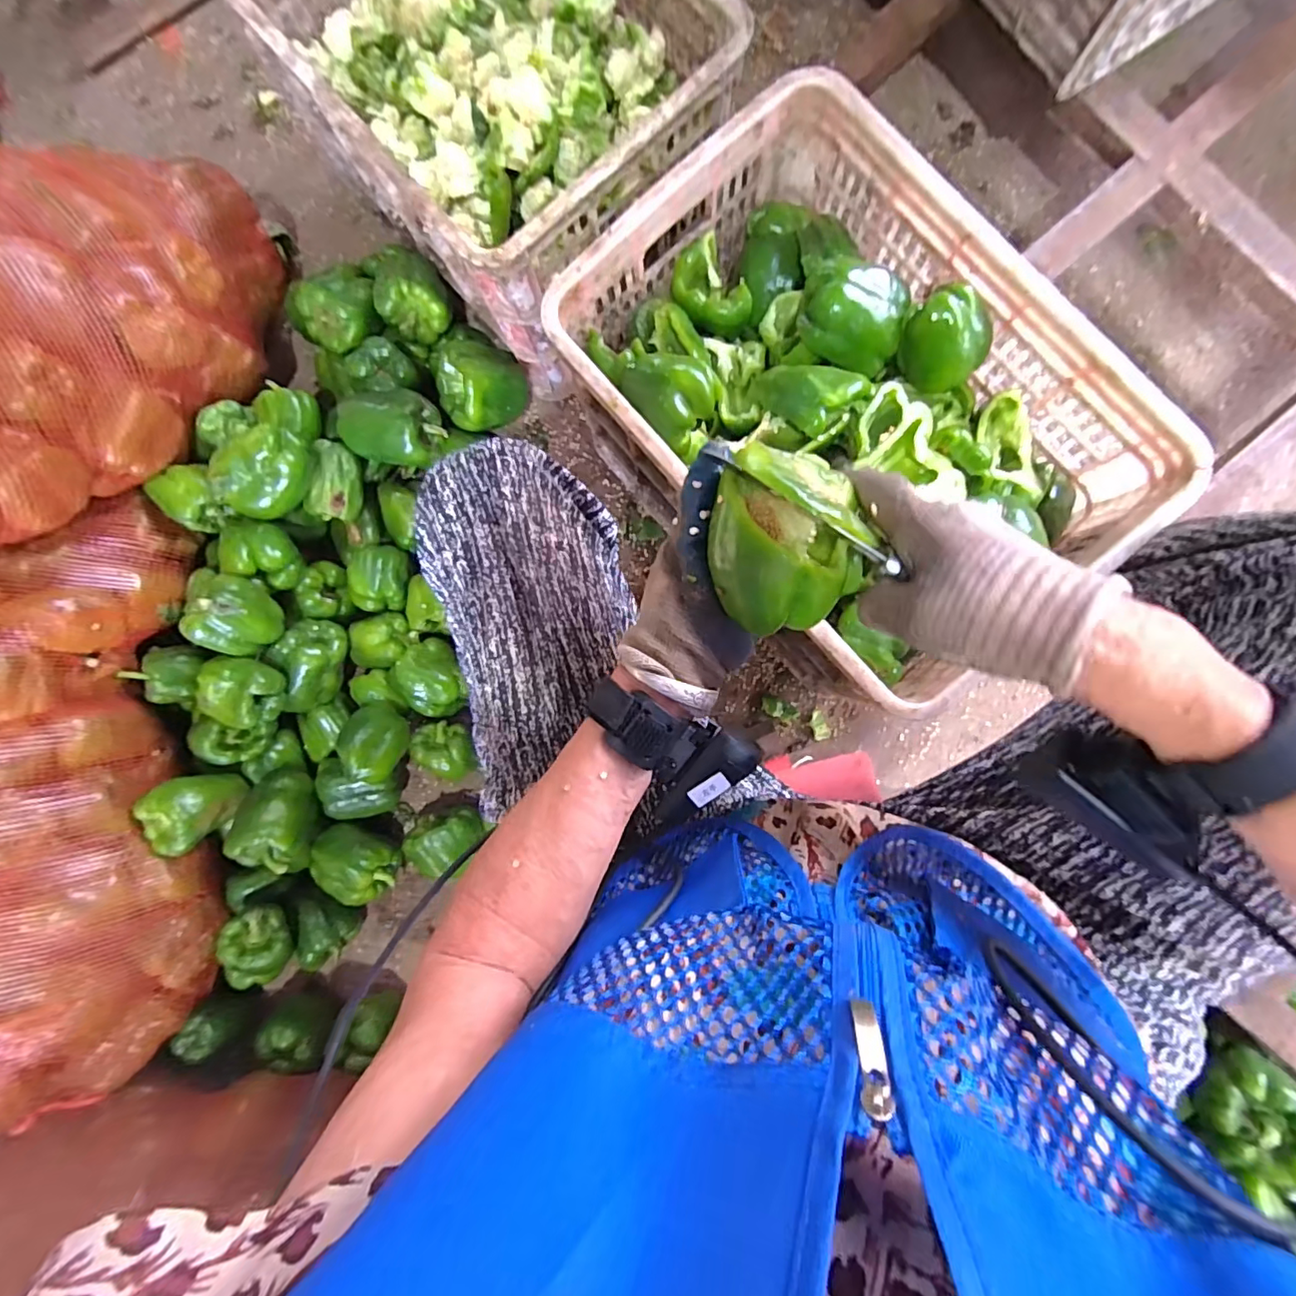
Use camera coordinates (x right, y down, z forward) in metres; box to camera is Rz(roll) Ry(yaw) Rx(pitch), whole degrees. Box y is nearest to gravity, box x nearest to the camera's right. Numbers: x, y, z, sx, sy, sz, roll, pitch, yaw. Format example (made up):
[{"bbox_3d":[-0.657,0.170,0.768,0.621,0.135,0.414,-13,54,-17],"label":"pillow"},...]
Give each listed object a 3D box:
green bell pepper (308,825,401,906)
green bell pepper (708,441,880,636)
[{"bbox_3d":[-0.388,0.286,0.734,0.099,0.064,0.070,22,92,5],"label":"green bell pepper"},{"bbox_3d":[0.074,-0.056,0.287,0.076,0.058,0.090,0,88,5],"label":"green bell pepper"}]

